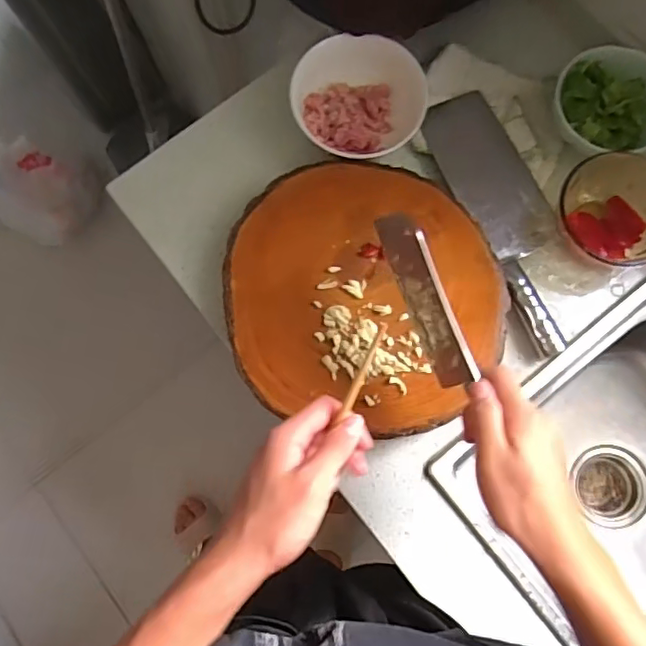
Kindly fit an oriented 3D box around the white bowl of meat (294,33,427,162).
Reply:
[{"bbox_3d":[0.041,-0.254,0.658,0.148,0.058,0.151,5,79,2],"label":"white bowl of meat"}]

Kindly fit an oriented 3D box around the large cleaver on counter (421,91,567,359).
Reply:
[{"bbox_3d":[0.214,-0.123,0.651,0.095,0.020,0.310,-25,80,-4],"label":"large cleaver on counter"}]

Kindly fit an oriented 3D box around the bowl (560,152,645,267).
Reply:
[{"bbox_3d":[0.321,-0.121,0.625,0.122,0.060,0.112,0,79,1],"label":"bowl"}]

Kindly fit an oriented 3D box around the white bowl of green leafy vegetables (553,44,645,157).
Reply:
[{"bbox_3d":[0.322,-0.245,0.654,0.124,0.059,0.113,0,79,1],"label":"white bowl of green leafy vegetables"}]

